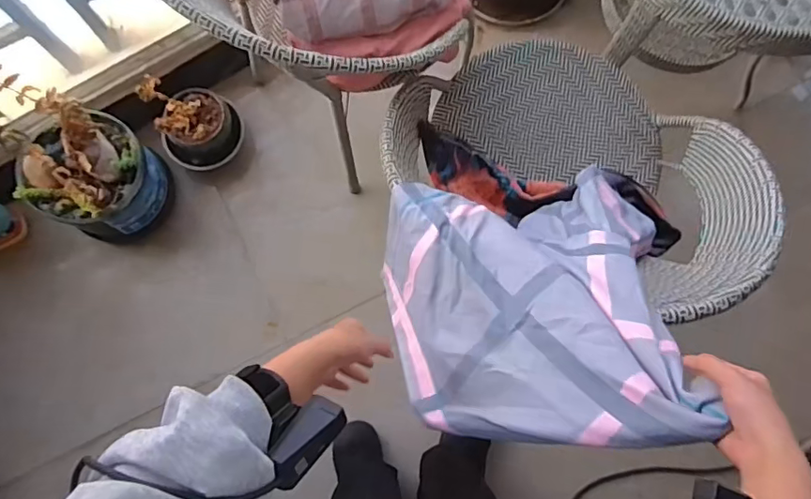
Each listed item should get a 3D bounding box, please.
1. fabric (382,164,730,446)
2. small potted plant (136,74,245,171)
[{"bbox_3d":[0.179,0.042,0.632,0.380,0.320,0.315,-11,78,-3],"label":"fabric"},{"bbox_3d":[-0.497,-0.307,1.238,0.187,0.250,0.151,-41,81,-9],"label":"small potted plant"}]

